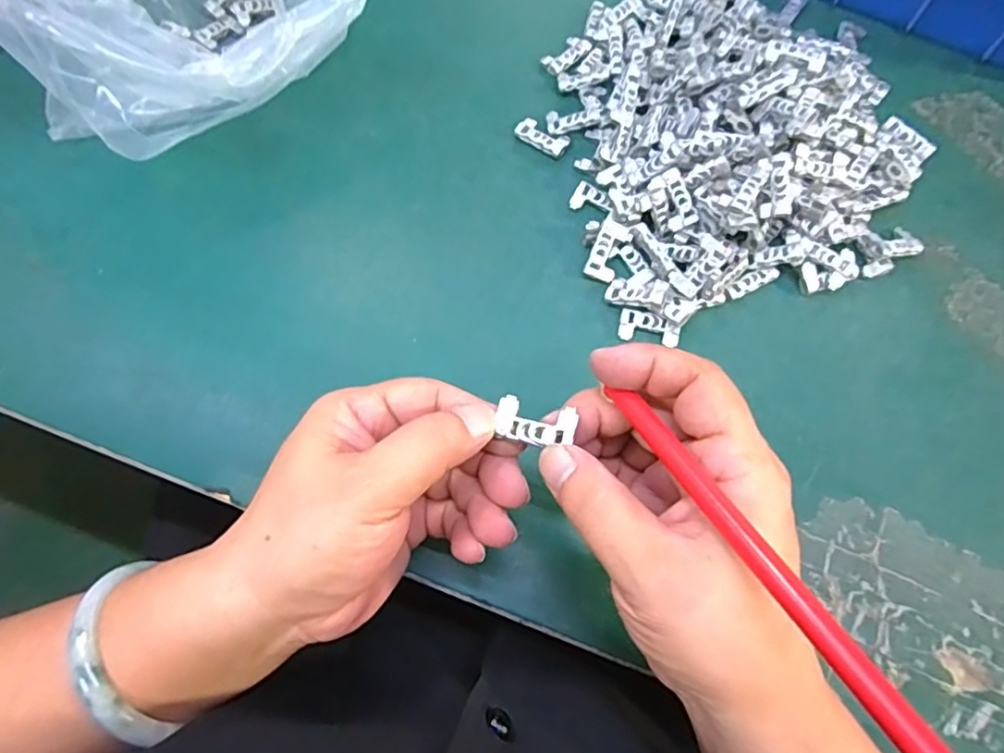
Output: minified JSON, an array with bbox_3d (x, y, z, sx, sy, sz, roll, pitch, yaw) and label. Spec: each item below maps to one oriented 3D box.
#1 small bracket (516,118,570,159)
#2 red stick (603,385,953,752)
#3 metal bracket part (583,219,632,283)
[{"bbox_3d":[0.023,-0.137,0.350,0.030,0.006,0.015,33,73,11],"label":"small bracket"},{"bbox_3d":[0.074,0.052,0.173,0.009,0.007,0.142,-25,47,-9],"label":"red stick"},{"bbox_3d":[0.056,-0.066,0.319,0.016,0.005,0.031,23,90,8],"label":"metal bracket part"}]

